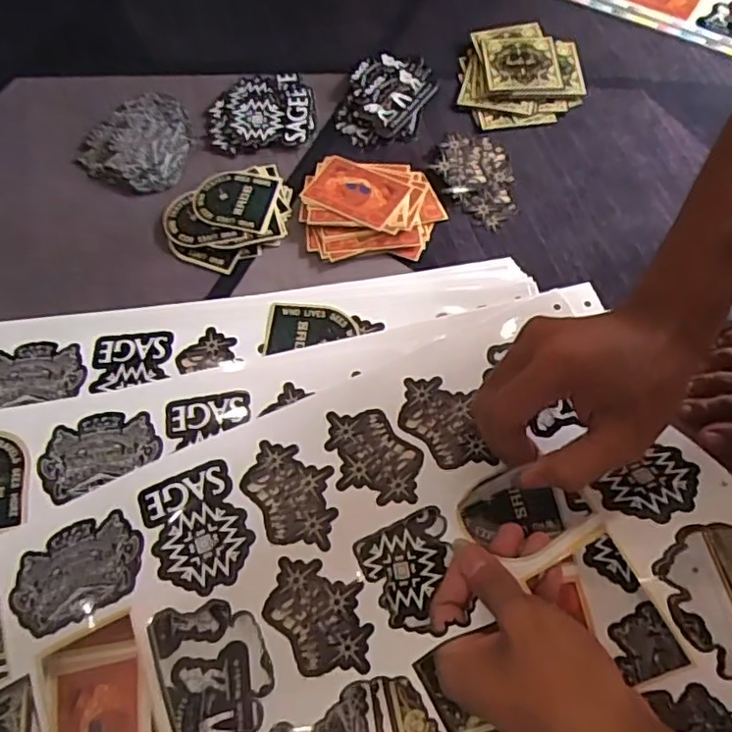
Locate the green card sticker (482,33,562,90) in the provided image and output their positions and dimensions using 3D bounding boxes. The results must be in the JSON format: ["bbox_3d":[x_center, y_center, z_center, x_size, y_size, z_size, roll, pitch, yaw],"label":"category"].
[{"bbox_3d":[0.145,-0.281,0.568,0.065,0.008,0.069,-3,68,0],"label":"green card sticker"}]

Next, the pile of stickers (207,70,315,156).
[{"bbox_3d":[-0.097,-0.234,0.560,0.096,0.006,0.084,-8,65,-1],"label":"pile of stickers"}]

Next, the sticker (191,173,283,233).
[{"bbox_3d":[-0.111,-0.137,0.513,0.070,0.005,0.062,5,63,0],"label":"sticker"}]

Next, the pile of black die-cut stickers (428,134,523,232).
[{"bbox_3d":[0.094,-0.159,0.517,0.062,0.006,0.100,-14,65,-4],"label":"pile of black die-cut stickers"}]

